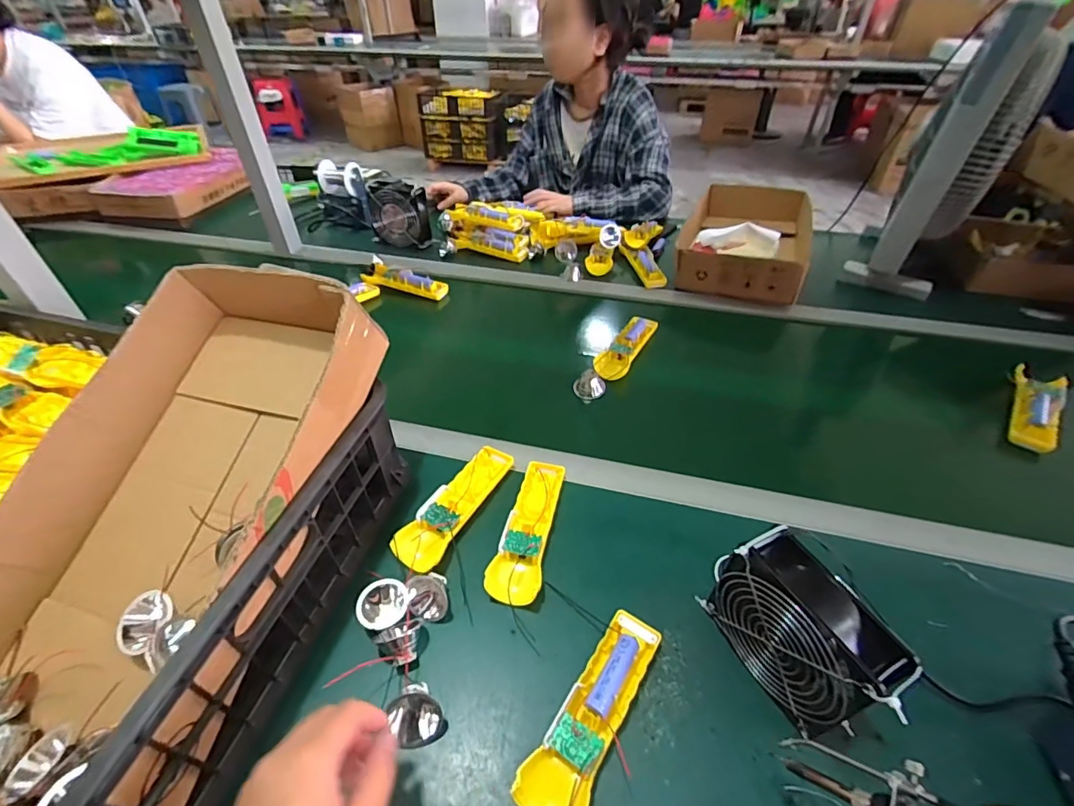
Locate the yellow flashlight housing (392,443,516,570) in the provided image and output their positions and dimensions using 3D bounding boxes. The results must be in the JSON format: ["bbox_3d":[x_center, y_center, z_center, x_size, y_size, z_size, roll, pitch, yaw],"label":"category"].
[{"bbox_3d":[-0.088,0.111,0.529,0.050,0.024,0.171,20,47,21],"label":"yellow flashlight housing"}]

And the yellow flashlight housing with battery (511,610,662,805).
[{"bbox_3d":[0.046,0.243,0.381,0.049,0.036,0.165,24,48,24],"label":"yellow flashlight housing with battery"}]

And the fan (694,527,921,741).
[{"bbox_3d":[0.205,0.180,0.375,0.047,0.122,0.130,-20,46,-20],"label":"fan"}]

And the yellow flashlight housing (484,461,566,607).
[{"bbox_3d":[-0.008,0.129,0.507,0.052,0.026,0.171,8,43,8],"label":"yellow flashlight housing"}]

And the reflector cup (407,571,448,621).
[{"bbox_3d":[-0.102,0.182,0.450,0.034,0.024,0.039,-9,43,-9],"label":"reflector cup"}]

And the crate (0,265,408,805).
[{"bbox_3d":[-0.469,0.068,0.423,0.572,0.205,0.399,11,44,12],"label":"crate"}]

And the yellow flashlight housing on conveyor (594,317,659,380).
[{"bbox_3d":[0.139,-0.093,0.755,0.055,0.017,0.170,20,47,21],"label":"yellow flashlight housing on conveyor"}]

